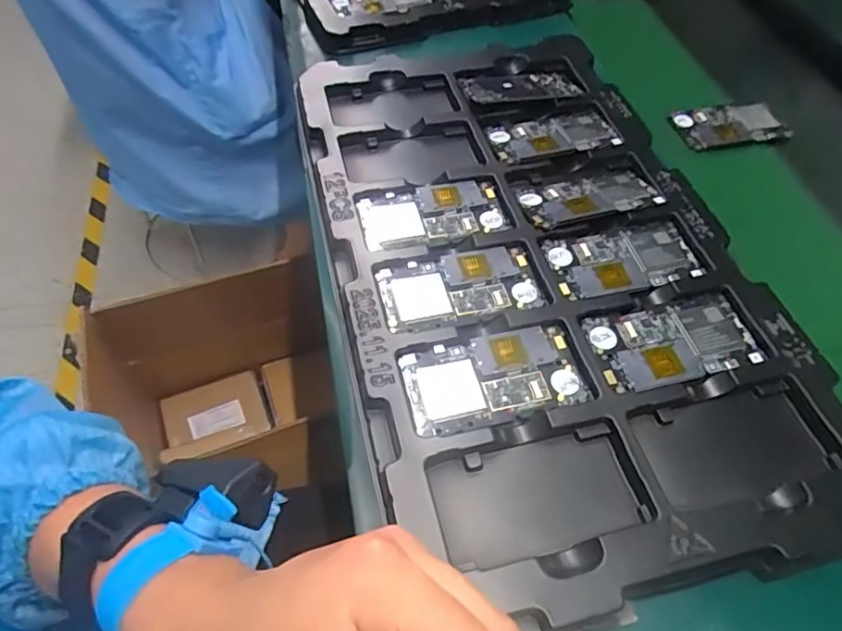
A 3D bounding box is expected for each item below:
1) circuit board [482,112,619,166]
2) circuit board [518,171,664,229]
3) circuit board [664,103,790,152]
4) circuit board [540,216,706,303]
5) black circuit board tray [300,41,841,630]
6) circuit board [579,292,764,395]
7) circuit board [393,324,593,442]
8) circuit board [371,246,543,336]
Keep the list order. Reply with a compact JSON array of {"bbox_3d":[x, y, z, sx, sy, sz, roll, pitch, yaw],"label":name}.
[{"bbox_3d":[0.133,-0.181,0.550,0.126,0.008,0.061,-10,57,-11],"label":"circuit board"},{"bbox_3d":[0.152,-0.110,0.501,0.121,0.007,0.056,-13,57,-12],"label":"circuit board"},{"bbox_3d":[0.341,-0.213,0.610,0.126,0.010,0.063,-11,57,-11],"label":"circuit board"},{"bbox_3d":[0.170,-0.047,0.464,0.125,0.008,0.064,-9,56,-10],"label":"circuit board"},{"bbox_3d":[0.094,-0.064,0.469,0.327,0.022,0.552,-10,57,-10],"label":"black circuit board tray"},{"bbox_3d":[0.190,0.019,0.417,0.122,0.007,0.066,-10,56,-10],"label":"circuit board"},{"bbox_3d":[0.052,0.045,0.397,0.127,0.004,0.068,-11,57,-11],"label":"circuit board"},{"bbox_3d":[0.032,-0.024,0.441,0.129,0.009,0.067,-11,57,-11],"label":"circuit board"}]

